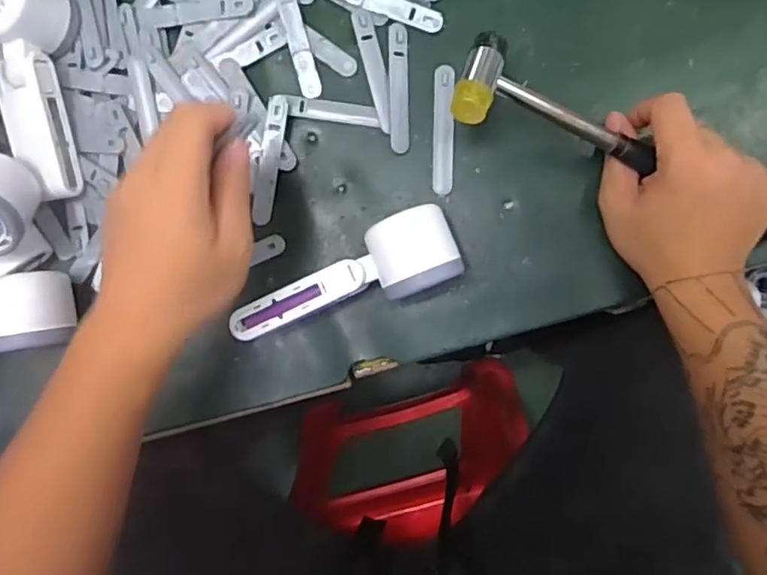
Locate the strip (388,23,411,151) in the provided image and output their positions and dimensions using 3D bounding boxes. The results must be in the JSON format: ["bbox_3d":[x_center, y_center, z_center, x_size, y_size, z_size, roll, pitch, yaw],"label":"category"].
[{"bbox_3d":[0.012,-0.150,0.454,0.015,0.004,0.094,-1,93,0],"label":"strip"}]

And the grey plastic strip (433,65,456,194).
[{"bbox_3d":[0.045,-0.118,0.453,0.016,0.005,0.094,1,90,5],"label":"grey plastic strip"}]

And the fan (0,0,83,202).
[{"bbox_3d":[-0.264,-0.148,0.442,0.058,0.053,0.159,-2,89,5],"label":"fan"}]

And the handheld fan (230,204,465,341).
[{"bbox_3d":[-0.029,-0.006,0.435,0.166,0.052,0.053,-21,88,4],"label":"handheld fan"}]

